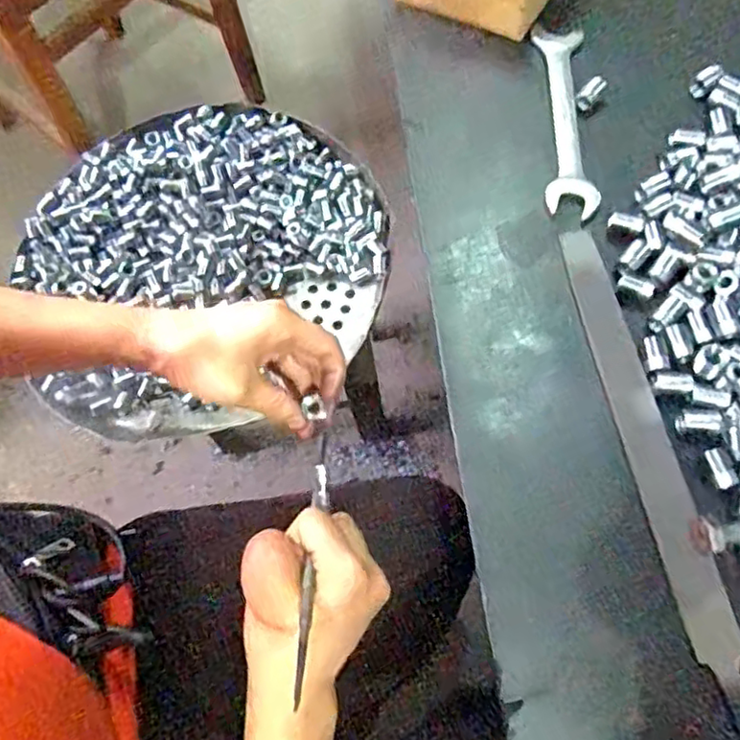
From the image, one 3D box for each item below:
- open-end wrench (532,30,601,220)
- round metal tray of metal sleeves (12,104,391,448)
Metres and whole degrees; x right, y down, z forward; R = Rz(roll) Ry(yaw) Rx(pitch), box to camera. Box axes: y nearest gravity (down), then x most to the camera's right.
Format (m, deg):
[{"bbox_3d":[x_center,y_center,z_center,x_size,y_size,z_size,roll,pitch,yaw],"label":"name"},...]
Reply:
[{"bbox_3d":[0.135,-0.176,0.440,0.033,0.007,0.163,2,66,4],"label":"open-end wrench"},{"bbox_3d":[-0.165,-0.118,0.650,0.358,0.040,0.354,-1,66,3],"label":"round metal tray of metal sleeves"}]

